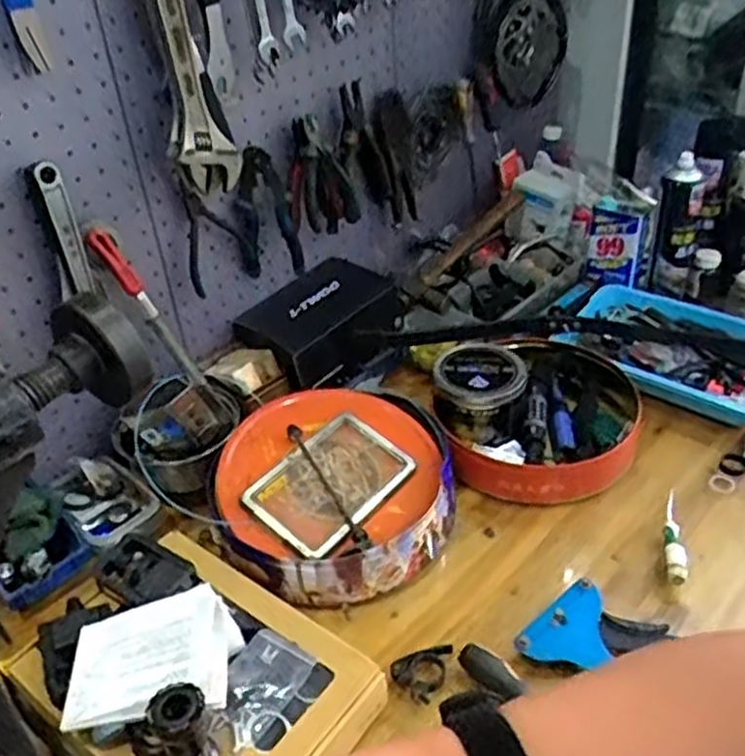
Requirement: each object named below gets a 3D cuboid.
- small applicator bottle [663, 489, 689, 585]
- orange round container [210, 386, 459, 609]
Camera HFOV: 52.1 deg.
[{"bbox_3d":[0.353,0.186,0.893,0.025,0.023,0.135,6,38,15],"label":"small applicator bottle"},{"bbox_3d":[-0.042,0.121,0.920,0.274,0.116,0.271,-3,36,2],"label":"orange round container"}]

